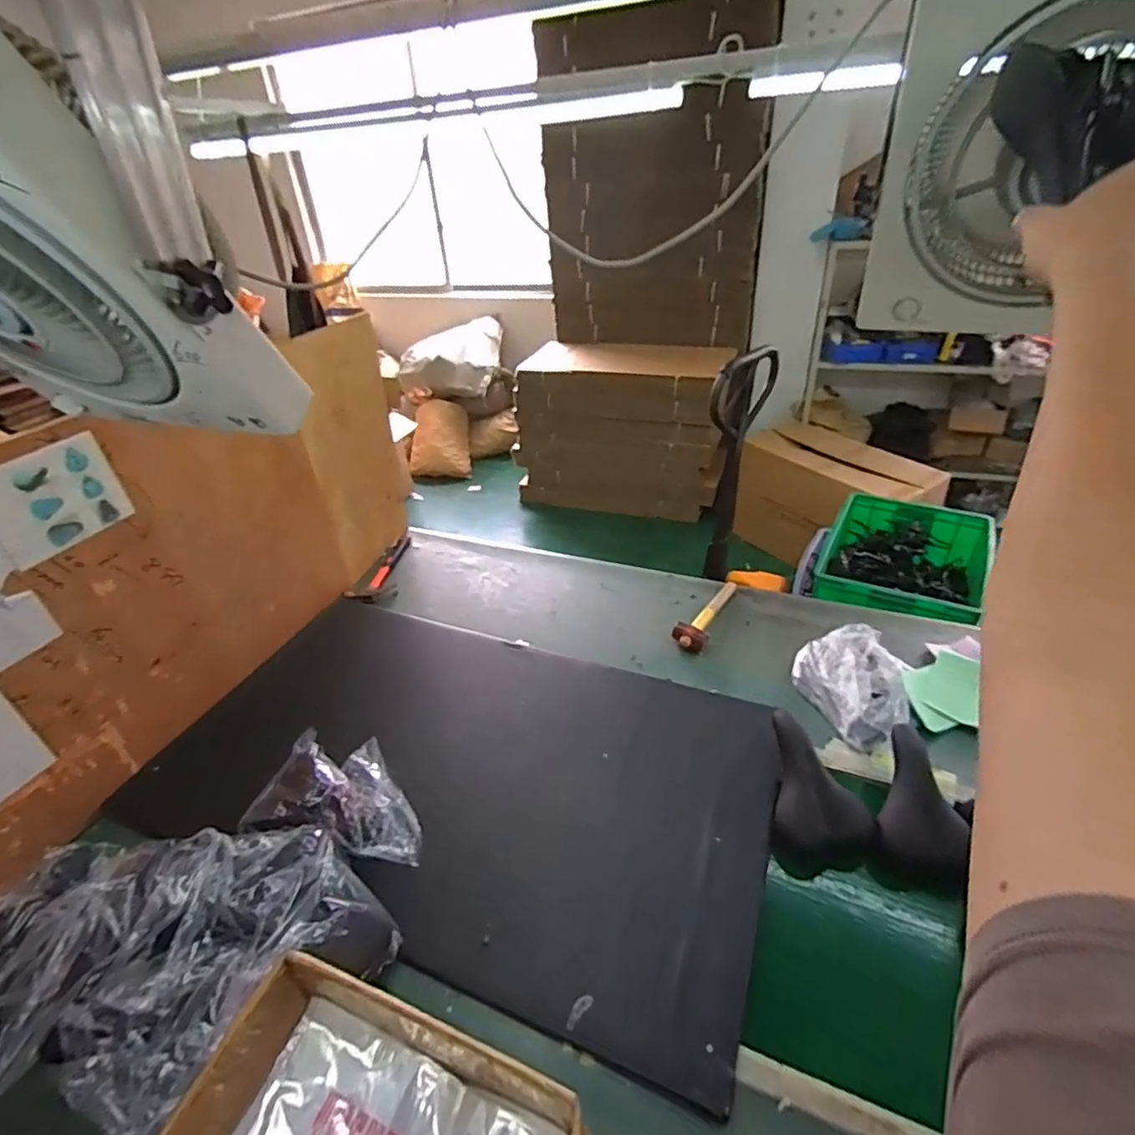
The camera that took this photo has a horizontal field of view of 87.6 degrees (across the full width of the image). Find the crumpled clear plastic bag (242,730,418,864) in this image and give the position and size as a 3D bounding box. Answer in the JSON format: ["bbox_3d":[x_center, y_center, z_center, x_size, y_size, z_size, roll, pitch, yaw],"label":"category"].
[{"bbox_3d":[-0.407,0.416,1.090,0.327,0.064,0.225,2,36,9],"label":"crumpled clear plastic bag"}]

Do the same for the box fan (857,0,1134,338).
[{"bbox_3d":[0.496,-0.408,0.585,0.322,0.327,0.090,13,39,22],"label":"box fan"}]

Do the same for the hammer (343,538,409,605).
[{"bbox_3d":[-0.519,0.004,1.754,0.113,0.025,0.316,8,38,16],"label":"hammer"}]

